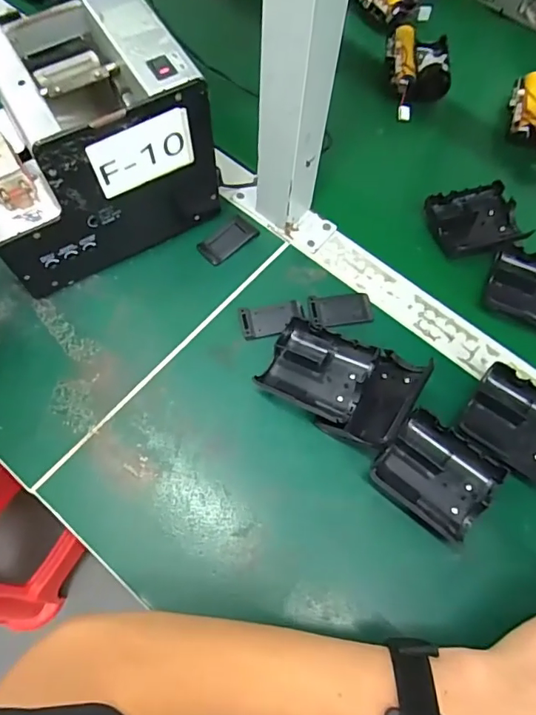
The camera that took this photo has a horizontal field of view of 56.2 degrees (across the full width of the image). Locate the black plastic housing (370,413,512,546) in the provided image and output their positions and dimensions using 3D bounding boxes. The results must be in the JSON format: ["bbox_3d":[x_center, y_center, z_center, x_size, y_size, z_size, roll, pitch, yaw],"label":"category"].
[{"bbox_3d":[0.123,0.087,0.371,0.077,0.027,0.069,36,73,11],"label":"black plastic housing"}]

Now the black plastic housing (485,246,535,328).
[{"bbox_3d":[0.237,-0.059,0.445,0.077,0.017,0.064,21,71,7],"label":"black plastic housing"}]

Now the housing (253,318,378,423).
[{"bbox_3d":[0.038,0.011,0.397,0.077,0.032,0.066,27,71,9],"label":"housing"}]

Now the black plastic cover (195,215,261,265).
[{"bbox_3d":[-0.037,-0.110,0.463,0.056,0.004,0.028,-39,75,-14],"label":"black plastic cover"}]

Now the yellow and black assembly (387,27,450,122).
[{"bbox_3d":[0.162,-0.305,0.541,0.065,0.028,0.109,5,70,1],"label":"yellow and black assembly"}]

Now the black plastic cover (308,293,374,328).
[{"bbox_3d":[0.064,-0.042,0.436,0.056,0.004,0.032,-7,70,-4],"label":"black plastic cover"}]

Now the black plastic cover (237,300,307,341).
[{"bbox_3d":[0.004,-0.032,0.431,0.055,0.004,0.031,-10,70,-5],"label":"black plastic cover"}]

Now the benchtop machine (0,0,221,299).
[{"bbox_3d":[-0.152,-0.170,0.405,0.176,0.148,0.133,-30,73,-11],"label":"benchtop machine"}]

